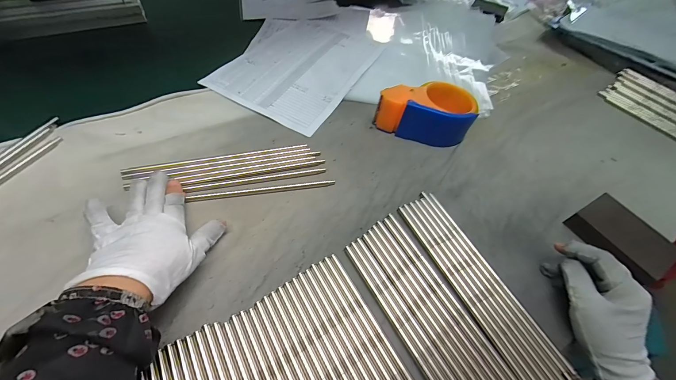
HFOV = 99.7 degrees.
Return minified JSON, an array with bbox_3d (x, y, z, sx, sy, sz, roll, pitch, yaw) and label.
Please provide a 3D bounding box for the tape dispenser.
[{"bbox_3d":[0.127,-0.118,0.420,0.135,0.059,0.070,10,53,3],"label":"tape dispenser"}]

